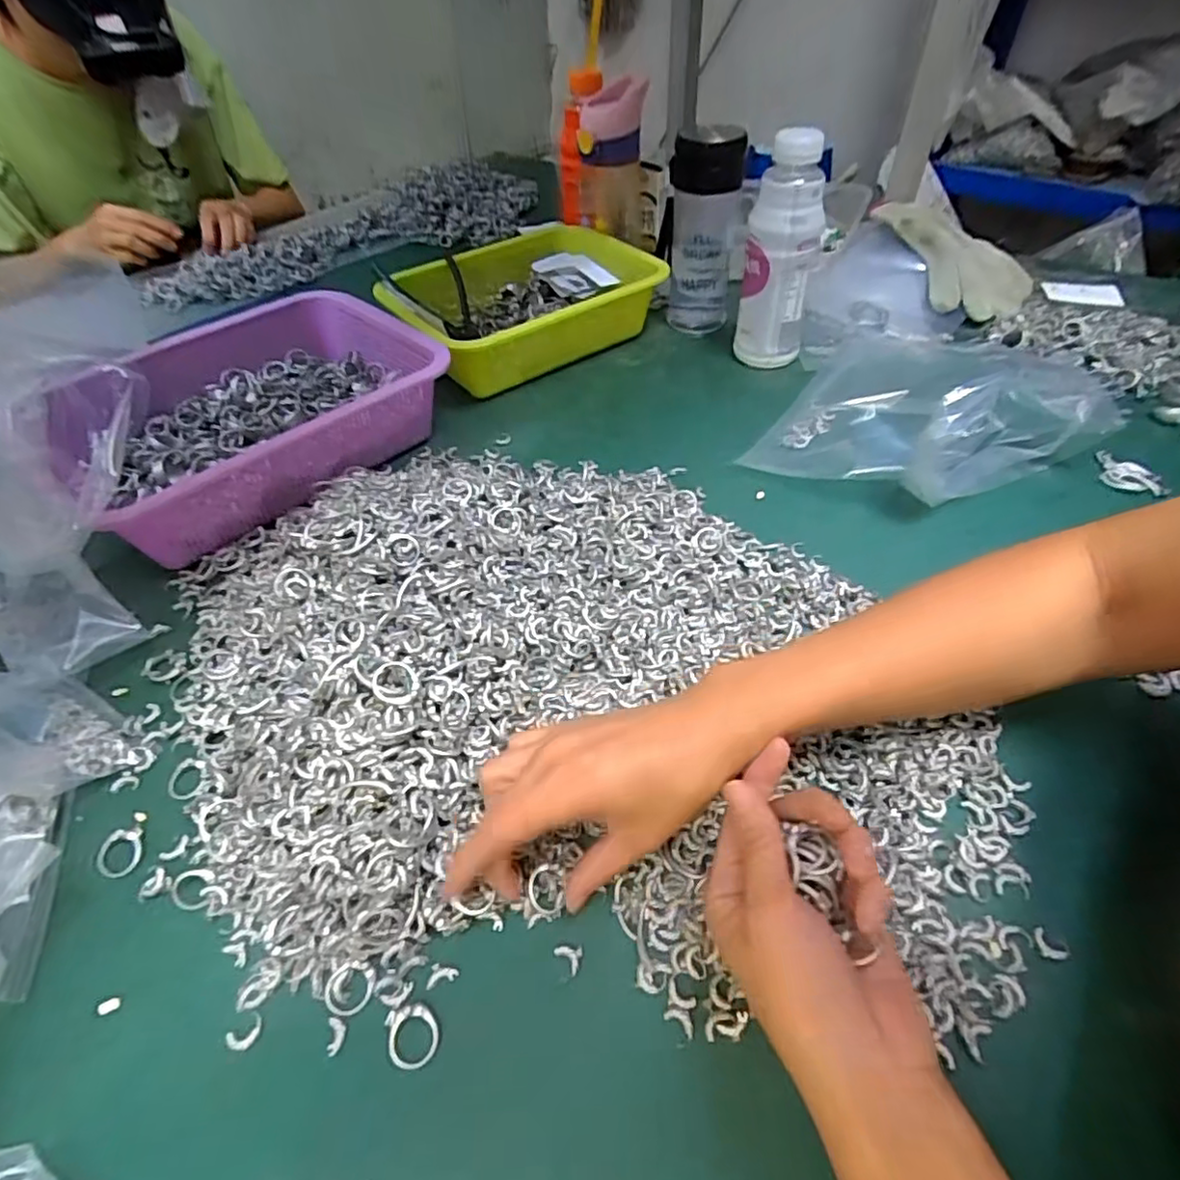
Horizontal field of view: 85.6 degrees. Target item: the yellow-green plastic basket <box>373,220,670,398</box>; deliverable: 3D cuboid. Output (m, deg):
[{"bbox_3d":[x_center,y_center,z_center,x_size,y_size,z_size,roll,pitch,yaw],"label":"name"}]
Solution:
[{"bbox_3d":[-0.077,-0.310,0.699,0.266,0.083,0.237,-27,52,-21],"label":"yellow-green plastic basket"}]

